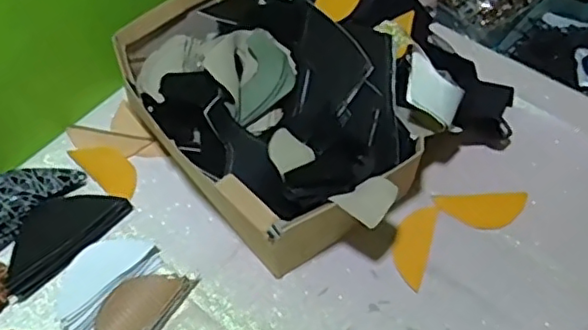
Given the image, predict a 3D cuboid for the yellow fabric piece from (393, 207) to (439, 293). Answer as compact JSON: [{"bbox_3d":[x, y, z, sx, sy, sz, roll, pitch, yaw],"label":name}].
[{"bbox_3d":[0.130,0.084,0.673,0.038,0.004,0.099,16,54,12],"label":"yellow fabric piece"}]

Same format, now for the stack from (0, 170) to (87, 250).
[{"bbox_3d":[-0.313,0.038,0.679,0.078,0.021,0.140,31,58,22],"label":"stack"}]

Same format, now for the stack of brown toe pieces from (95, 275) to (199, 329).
[{"bbox_3d":[-0.160,0.151,0.613,0.062,0.017,0.121,28,57,20],"label":"stack of brown toe pieces"}]

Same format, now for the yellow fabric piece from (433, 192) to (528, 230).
[{"bbox_3d":[0.214,0.051,0.698,0.104,0.007,0.047,-4,52,-3],"label":"yellow fabric piece"}]

